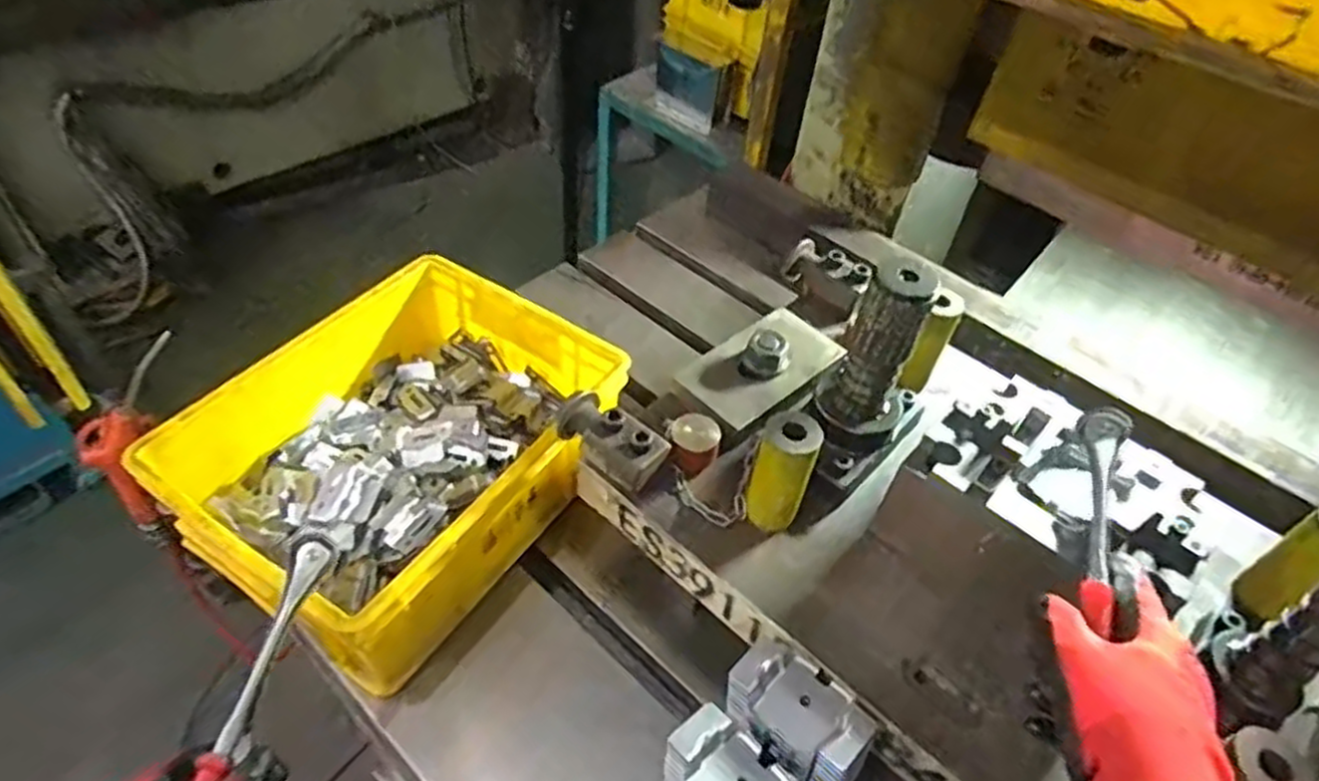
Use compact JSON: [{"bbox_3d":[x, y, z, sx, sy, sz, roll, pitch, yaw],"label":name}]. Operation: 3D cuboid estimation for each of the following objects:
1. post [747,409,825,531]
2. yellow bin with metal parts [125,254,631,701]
[{"bbox_3d":[0.089,0.060,0.556,0.041,0.095,0.033,17,47,10],"label":"post"},{"bbox_3d":[-0.226,0.054,0.684,0.267,0.120,0.343,30,50,21],"label":"yellow bin with metal parts"}]

